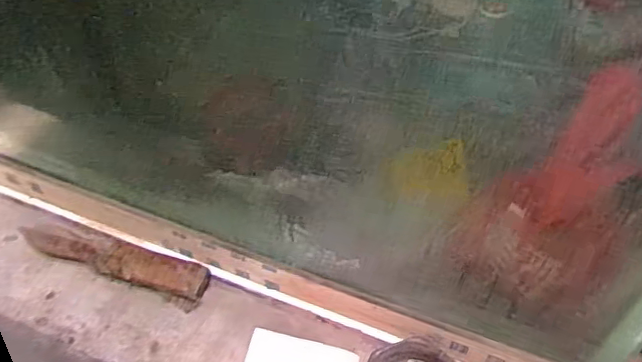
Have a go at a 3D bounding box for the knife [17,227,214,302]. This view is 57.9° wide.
[{"bbox_3d":[-0.255,0.091,0.708,0.247,0.029,0.050,17,49,14],"label":"knife"}]

